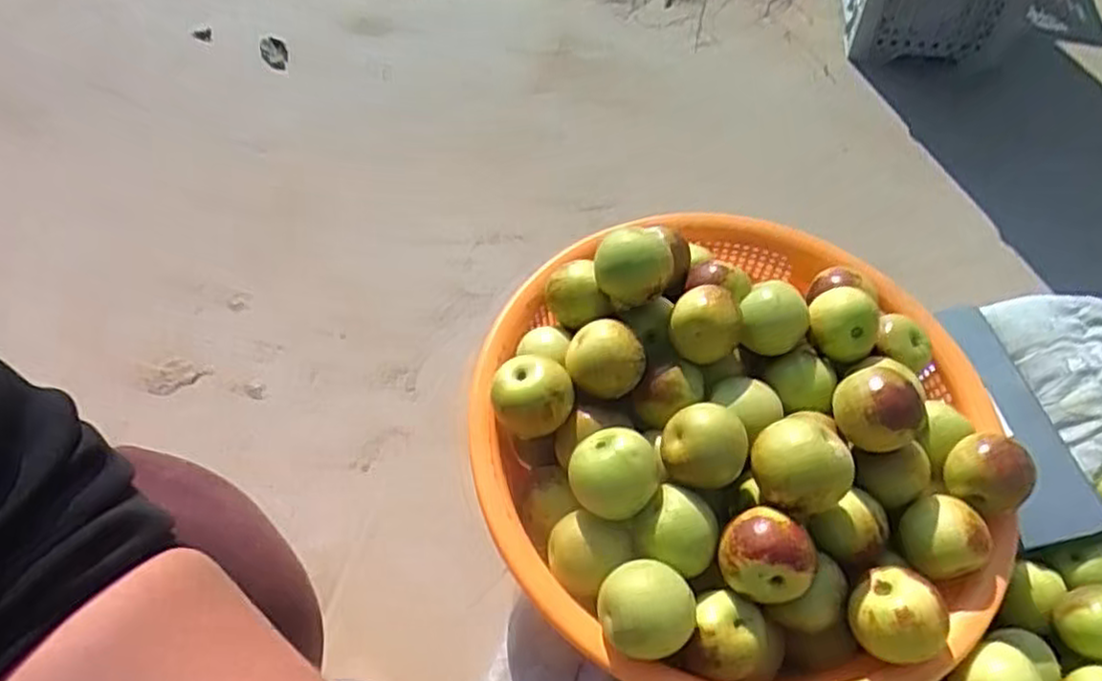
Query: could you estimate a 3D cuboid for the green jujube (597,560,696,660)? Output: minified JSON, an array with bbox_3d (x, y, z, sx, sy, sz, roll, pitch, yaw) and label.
[{"bbox_3d":[0.039,0.110,0.303,0.037,0.034,0.033,29,58,20],"label":"green jujube"}]

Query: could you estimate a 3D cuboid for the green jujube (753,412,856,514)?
[{"bbox_3d":[0.110,0.057,0.327,0.044,0.043,0.040,0,53,0],"label":"green jujube"}]

